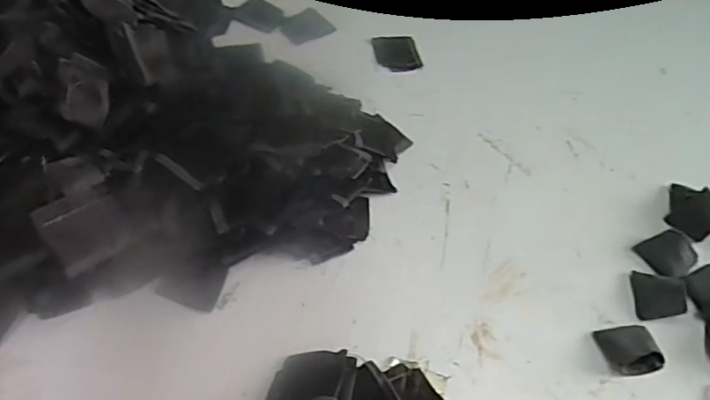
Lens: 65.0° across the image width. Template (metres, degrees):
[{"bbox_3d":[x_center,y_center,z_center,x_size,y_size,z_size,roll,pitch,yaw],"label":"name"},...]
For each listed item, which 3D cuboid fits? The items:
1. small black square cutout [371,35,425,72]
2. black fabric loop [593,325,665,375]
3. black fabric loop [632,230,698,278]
[{"bbox_3d":[0.046,-0.162,0.608,0.047,0.004,0.056,-6,55,-10],"label":"small black square cutout"},{"bbox_3d":[0.208,0.112,0.419,0.042,0.022,0.036,-3,54,-8],"label":"black fabric loop"},{"bbox_3d":[0.266,0.046,0.471,0.035,0.023,0.038,-16,57,-17],"label":"black fabric loop"}]

